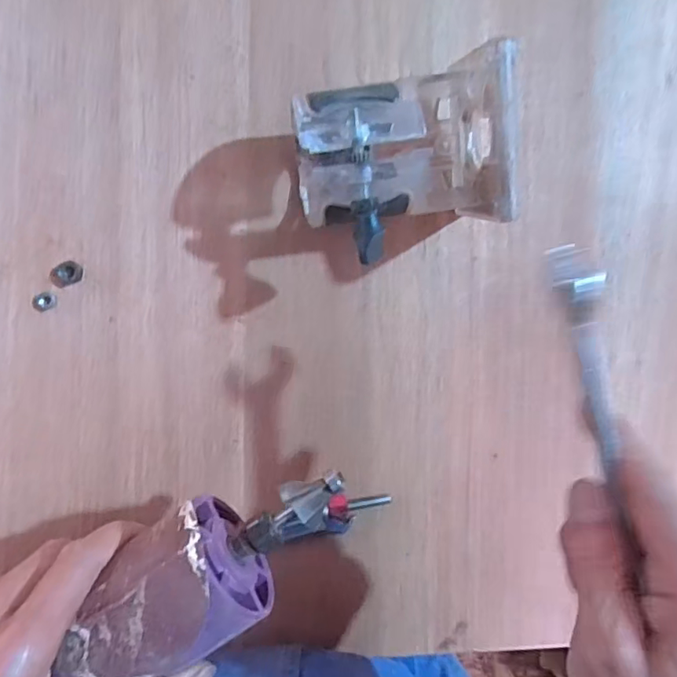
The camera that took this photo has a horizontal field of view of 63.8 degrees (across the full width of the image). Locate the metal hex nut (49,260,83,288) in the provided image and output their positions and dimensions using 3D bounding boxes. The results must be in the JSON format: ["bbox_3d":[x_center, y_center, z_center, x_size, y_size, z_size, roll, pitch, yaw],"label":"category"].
[{"bbox_3d":[-0.163,-0.039,0.324,0.019,0.005,0.014,-19,97,-5],"label":"metal hex nut"}]

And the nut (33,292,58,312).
[{"bbox_3d":[-0.176,-0.022,0.324,0.014,0.005,0.011,-24,98,-4],"label":"nut"}]

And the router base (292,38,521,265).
[{"bbox_3d":[0.033,-0.094,0.300,0.110,0.091,0.084,-15,97,-6],"label":"router base"}]

